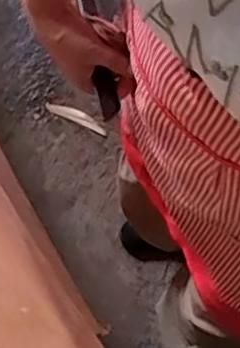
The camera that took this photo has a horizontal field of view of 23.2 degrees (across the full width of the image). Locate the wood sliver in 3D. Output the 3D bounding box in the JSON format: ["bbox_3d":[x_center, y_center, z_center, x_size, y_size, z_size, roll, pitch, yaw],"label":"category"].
[{"bbox_3d":[-0.106,-0.145,1.469,0.168,0.012,0.038,25,72,8],"label":"wood sliver"}]

